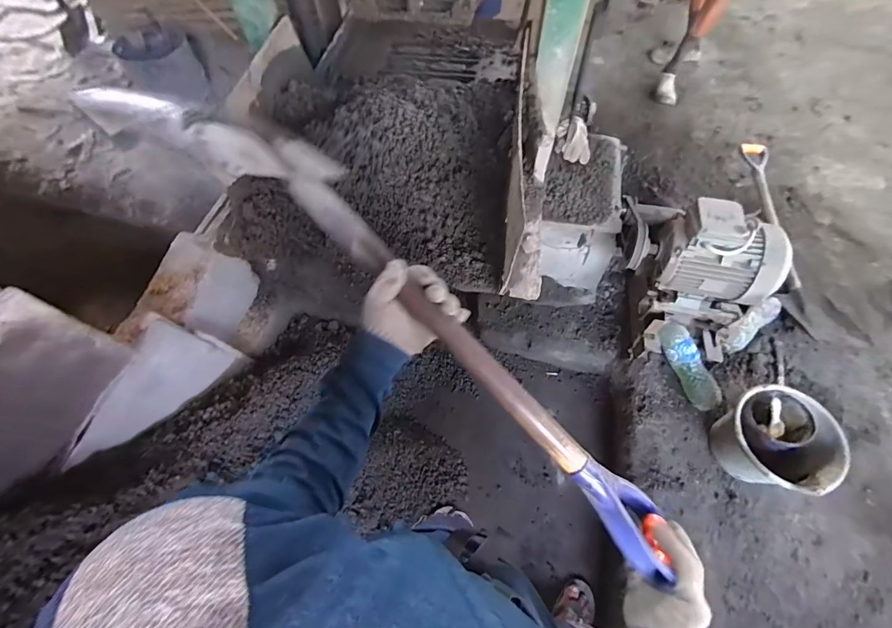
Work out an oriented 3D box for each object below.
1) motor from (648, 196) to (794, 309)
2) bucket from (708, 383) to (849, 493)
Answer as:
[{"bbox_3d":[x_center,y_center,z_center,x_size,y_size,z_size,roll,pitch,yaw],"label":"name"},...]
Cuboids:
[{"bbox_3d":[0.760,-0.163,1.081,0.296,0.226,0.189,13,66,9],"label":"motor"},{"bbox_3d":[0.901,0.362,1.081,0.254,0.194,0.260,-1,64,2],"label":"bucket"}]

